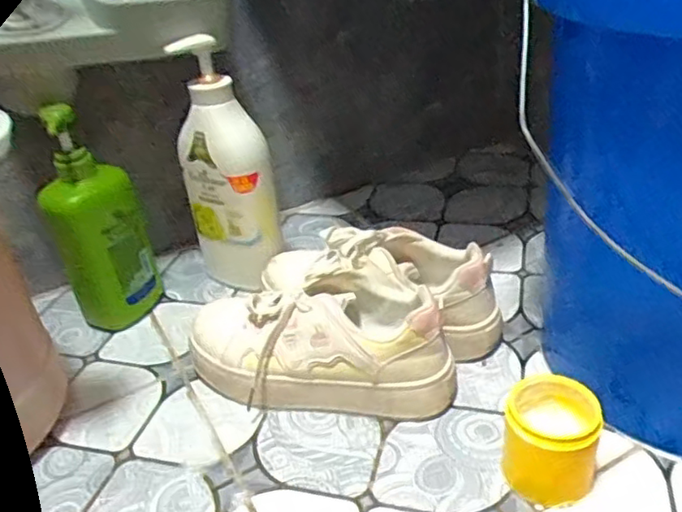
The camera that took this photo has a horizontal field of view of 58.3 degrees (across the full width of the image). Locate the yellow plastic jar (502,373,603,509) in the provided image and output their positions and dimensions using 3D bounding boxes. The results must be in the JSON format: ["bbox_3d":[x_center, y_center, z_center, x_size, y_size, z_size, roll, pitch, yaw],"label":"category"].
[{"bbox_3d":[0.153,0.135,0.449,0.064,0.072,0.063,-5,32,3],"label":"yellow plastic jar"}]

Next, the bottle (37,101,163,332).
[{"bbox_3d":[-0.250,-0.034,0.630,0.085,0.240,0.051,-16,32,-16],"label":"bottle"}]

